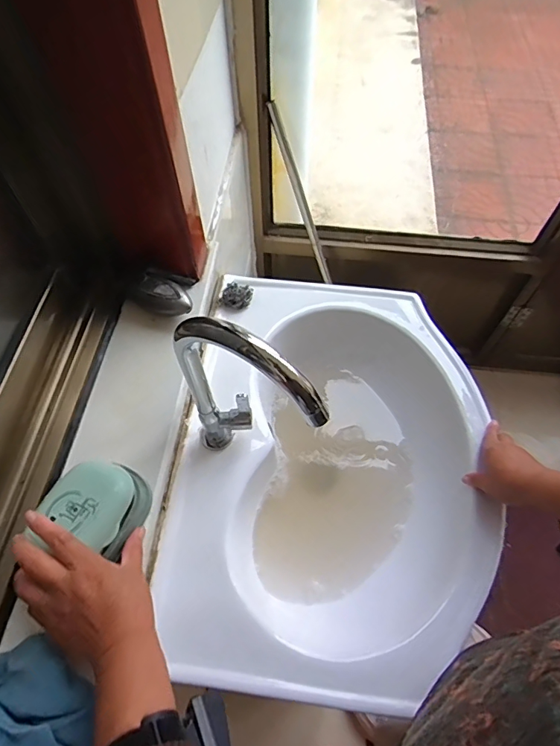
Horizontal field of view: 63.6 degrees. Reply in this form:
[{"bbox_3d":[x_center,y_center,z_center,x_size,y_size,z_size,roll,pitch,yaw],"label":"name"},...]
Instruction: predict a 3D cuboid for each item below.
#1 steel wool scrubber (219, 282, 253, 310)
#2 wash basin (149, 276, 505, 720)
[{"bbox_3d":[-0.073,-0.132,0.770,0.043,0.024,0.051,18,62,11],"label":"steel wool scrubber"},{"bbox_3d":[0.080,0.141,0.699,0.419,0.152,0.585,6,60,4],"label":"wash basin"}]

